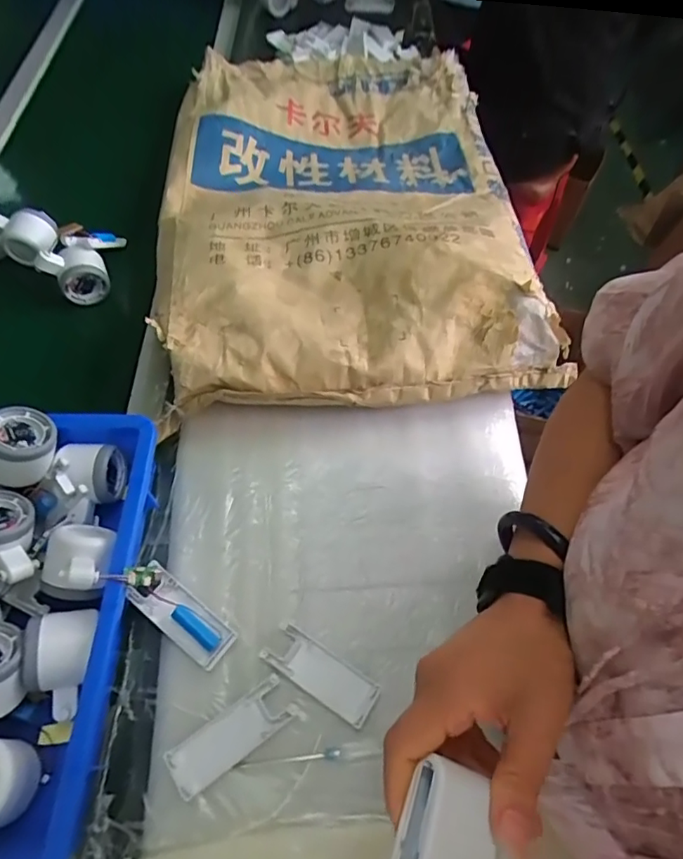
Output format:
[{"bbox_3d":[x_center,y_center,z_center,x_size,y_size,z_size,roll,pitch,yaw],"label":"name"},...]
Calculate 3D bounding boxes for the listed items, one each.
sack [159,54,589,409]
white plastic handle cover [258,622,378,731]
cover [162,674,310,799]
[{"bbox_3d":[0.004,-0.350,0.757,0.477,0.101,0.727,-4,59,-4],"label":"sack"},{"bbox_3d":[-0.018,0.215,0.470,0.103,0.005,0.040,30,62,15],"label":"white plastic handle cover"},{"bbox_3d":[-0.090,0.255,0.446,0.106,0.010,0.040,-30,64,-18],"label":"cover"}]

